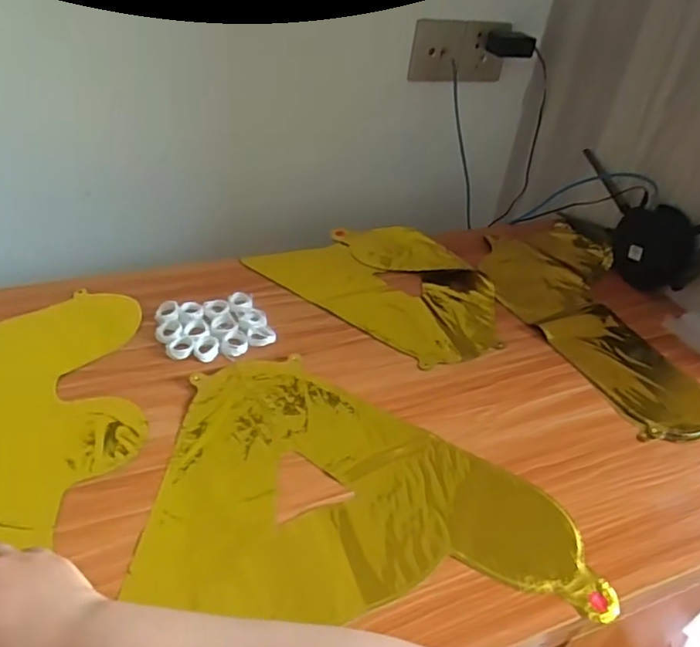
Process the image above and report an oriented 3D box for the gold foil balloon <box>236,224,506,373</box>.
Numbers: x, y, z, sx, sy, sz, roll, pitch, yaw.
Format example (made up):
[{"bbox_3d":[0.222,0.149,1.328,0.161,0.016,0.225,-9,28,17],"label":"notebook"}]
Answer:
[{"bbox_3d":[0.054,-0.060,0.766,0.323,0.043,0.205,32,45,27],"label":"gold foil balloon"}]

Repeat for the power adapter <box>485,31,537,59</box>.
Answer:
[{"bbox_3d":[0.256,-0.443,0.904,0.078,0.034,0.026,31,44,27],"label":"power adapter"}]

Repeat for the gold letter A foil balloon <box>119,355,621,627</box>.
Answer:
[{"bbox_3d":[-0.031,0.152,0.500,0.382,0.005,0.335,-13,44,-23],"label":"gold letter A foil balloon"}]

